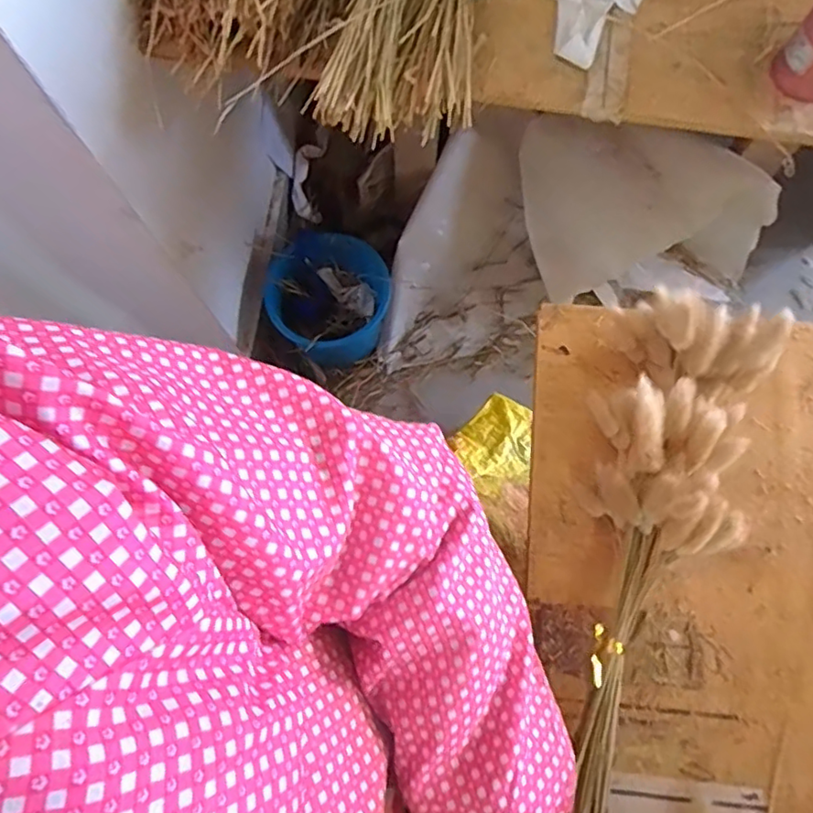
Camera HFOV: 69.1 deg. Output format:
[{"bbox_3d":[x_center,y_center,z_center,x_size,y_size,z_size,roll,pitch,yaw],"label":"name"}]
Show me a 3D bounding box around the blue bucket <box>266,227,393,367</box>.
[{"bbox_3d":[-0.112,-0.168,0.968,0.191,0.160,0.174,-32,78,-8],"label":"blue bucket"}]

